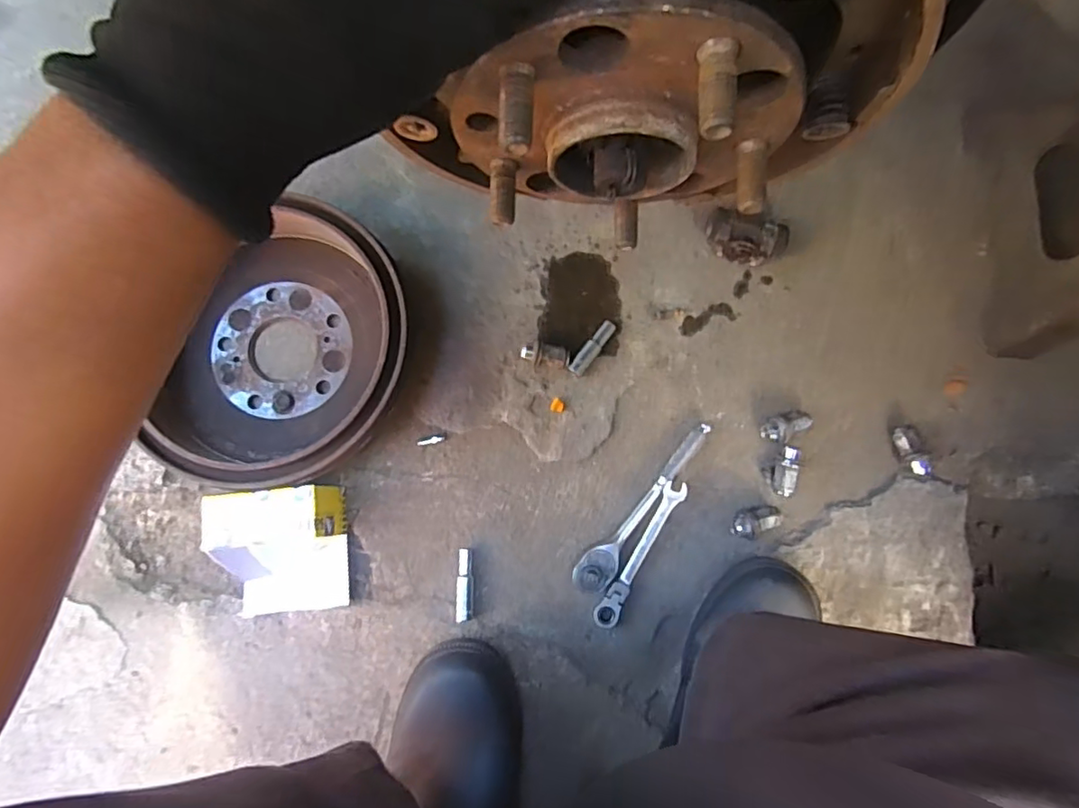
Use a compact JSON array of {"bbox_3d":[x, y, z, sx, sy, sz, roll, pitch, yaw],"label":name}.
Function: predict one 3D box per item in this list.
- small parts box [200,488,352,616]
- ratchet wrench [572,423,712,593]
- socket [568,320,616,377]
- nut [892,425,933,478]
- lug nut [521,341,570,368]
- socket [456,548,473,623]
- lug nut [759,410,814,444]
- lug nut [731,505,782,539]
[{"bbox_3d":[-0.234,0.134,0.532,0.109,0.060,0.111,-5,82,-3],"label":"small parts box"},{"bbox_3d":[0.104,0.101,0.565,0.034,0.017,0.193,42,83,4],"label":"ratchet wrench"},{"bbox_3d":[0.053,-0.055,0.584,0.016,0.016,0.064,36,82,3],"label":"socket"},{"bbox_3d":[0.354,0.045,0.564,0.023,0.024,0.049,-12,82,-4],"label":"nut"},{"bbox_3d":[0.006,-0.046,0.574,0.046,0.024,0.023,12,81,0],"label":"lug nut"},{"bbox_3d":[-0.069,0.169,0.549,0.015,0.015,0.065,0,82,-2],"label":"socket"},{"bbox_3d":[0.240,0.022,0.572,0.046,0.027,0.025,-17,83,-4],"label":"lug nut"},{"bbox_3d":[0.203,0.110,0.555,0.047,0.025,0.024,-12,82,-4],"label":"lug nut"}]

